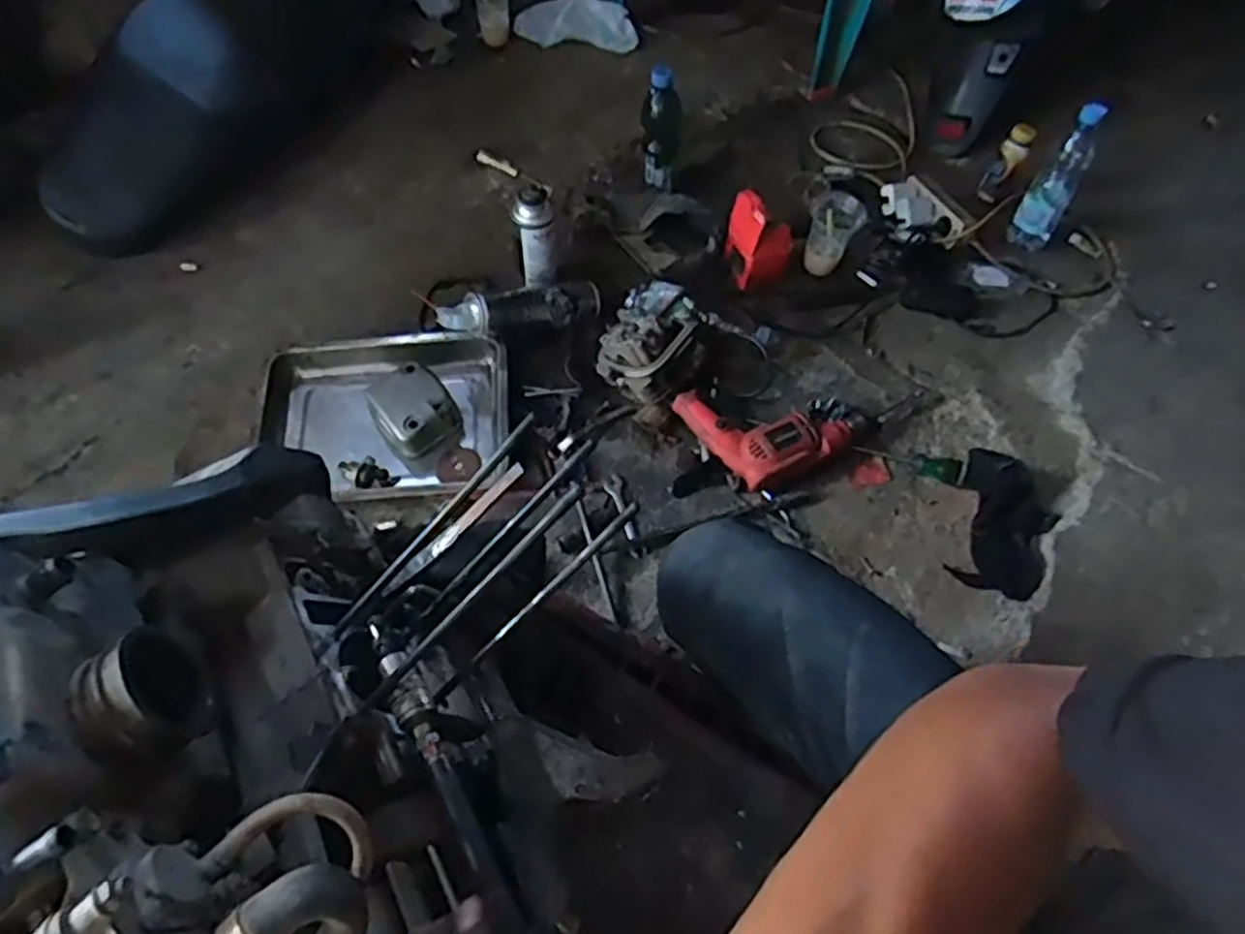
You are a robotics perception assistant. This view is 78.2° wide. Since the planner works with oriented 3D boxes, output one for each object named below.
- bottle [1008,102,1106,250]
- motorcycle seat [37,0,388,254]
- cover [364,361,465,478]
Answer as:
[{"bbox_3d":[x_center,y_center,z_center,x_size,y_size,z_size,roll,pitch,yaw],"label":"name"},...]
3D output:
[{"bbox_3d":[0.708,-0.463,1.234,0.070,0.227,0.073,39,60,19],"label":"bottle"},{"bbox_3d":[-0.730,-0.755,1.435,0.267,0.214,0.857,24,56,12],"label":"motorcycle seat"},{"bbox_3d":[-0.289,-0.074,1.087,0.118,0.095,0.107,37,60,20],"label":"cover"}]

